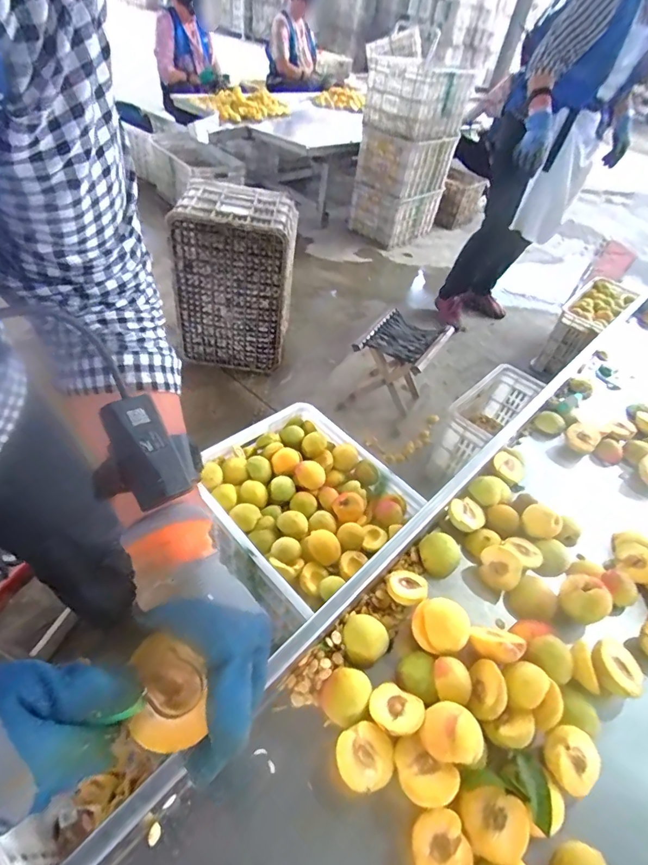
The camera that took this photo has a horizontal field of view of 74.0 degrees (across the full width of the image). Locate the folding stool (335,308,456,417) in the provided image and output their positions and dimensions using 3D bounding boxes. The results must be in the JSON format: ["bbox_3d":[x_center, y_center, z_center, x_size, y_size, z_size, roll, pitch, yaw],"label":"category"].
[{"bbox_3d":[0.236,-0.213,1.452,0.237,0.298,0.284,31,49,19],"label":"folding stool"}]

